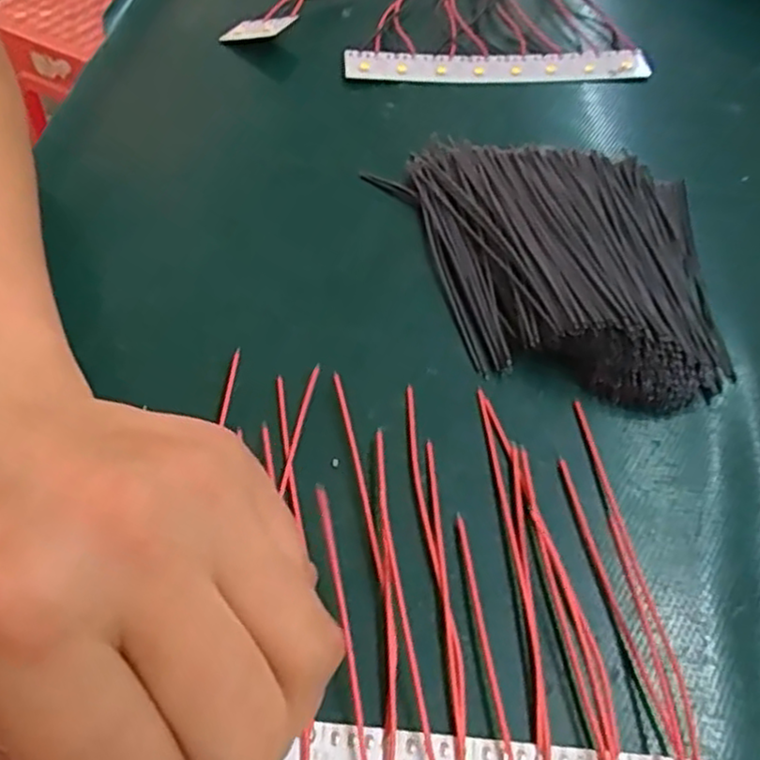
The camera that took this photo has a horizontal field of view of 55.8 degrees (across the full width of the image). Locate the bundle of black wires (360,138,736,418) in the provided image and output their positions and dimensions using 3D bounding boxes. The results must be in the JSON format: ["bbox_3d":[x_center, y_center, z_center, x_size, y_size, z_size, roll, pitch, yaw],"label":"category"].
[{"bbox_3d":[0.066,-0.049,0.276,0.112,0.022,0.131,1,54,0],"label":"bundle of black wires"}]

